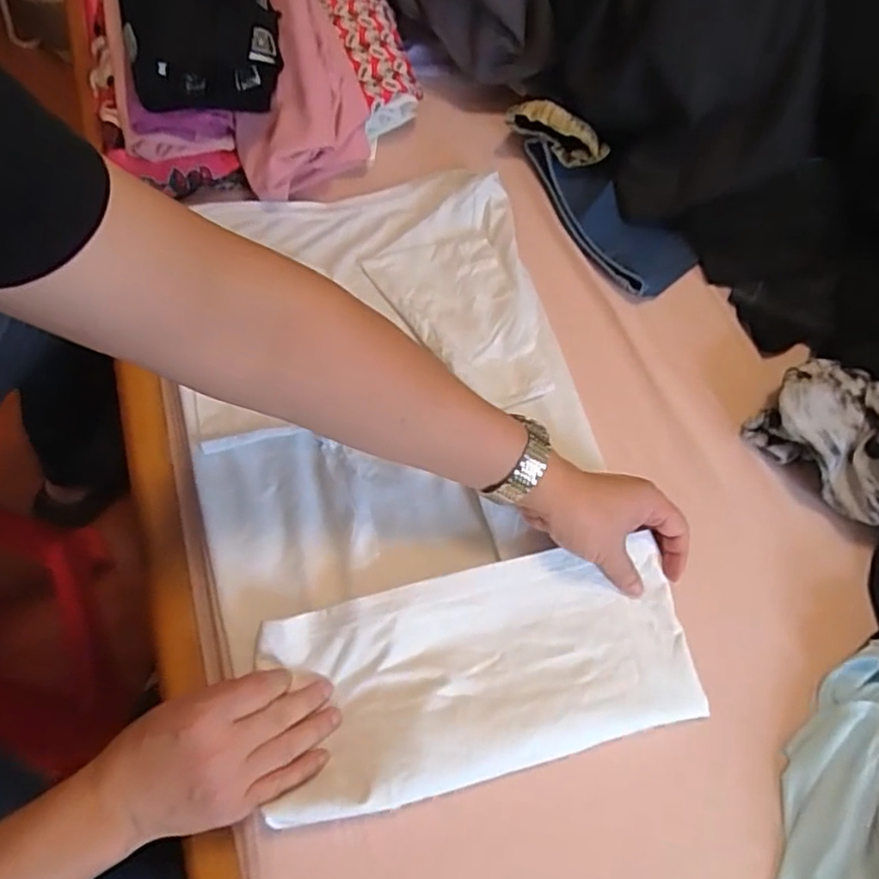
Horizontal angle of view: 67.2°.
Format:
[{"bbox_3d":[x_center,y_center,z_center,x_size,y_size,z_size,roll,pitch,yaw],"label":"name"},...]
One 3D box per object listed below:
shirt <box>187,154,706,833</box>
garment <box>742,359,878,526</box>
[{"bbox_3d":[-0.035,-0.005,0.576,0.338,0.031,0.556,-14,67,-9],"label":"shirt"},{"bbox_3d":[0.367,0.016,0.573,0.086,0.071,0.186,-39,73,-18],"label":"garment"}]

